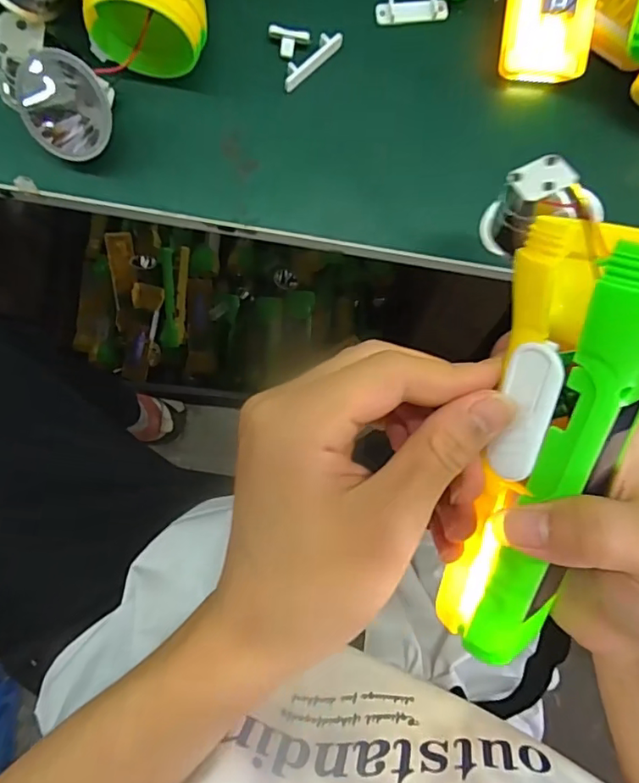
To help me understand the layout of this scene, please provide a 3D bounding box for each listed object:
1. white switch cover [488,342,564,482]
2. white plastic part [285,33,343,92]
[{"bbox_3d":[0.067,0.007,0.175,0.004,0.018,0.047,-10,118,-36],"label":"white switch cover"},{"bbox_3d":[-0.004,-0.166,0.266,0.037,0.006,0.008,-43,93,-3],"label":"white plastic part"}]

